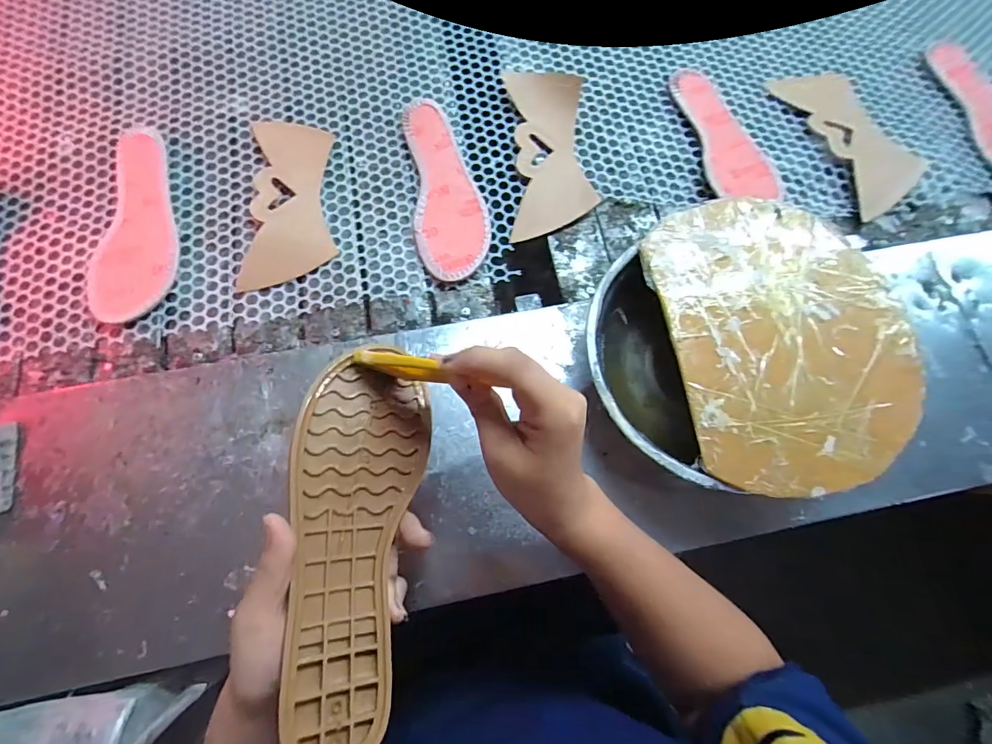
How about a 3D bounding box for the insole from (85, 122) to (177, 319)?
[{"bbox_3d":[-0.371,-0.161,0.466,0.079,0.012,0.229,-4,74,1],"label":"insole"}]

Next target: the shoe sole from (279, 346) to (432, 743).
[{"bbox_3d":[-0.086,0.099,0.268,0.081,0.009,0.222,14,65,-28],"label":"shoe sole"}]

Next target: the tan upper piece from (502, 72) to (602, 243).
[{"bbox_3d":[0.062,-0.257,0.506,0.089,0.022,0.220,-2,74,2],"label":"tan upper piece"}]

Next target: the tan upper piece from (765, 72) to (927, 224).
[{"bbox_3d":[0.425,-0.285,0.530,0.099,0.012,0.213,-19,74,-3],"label":"tan upper piece"}]

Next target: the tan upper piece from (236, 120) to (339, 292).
[{"bbox_3d":[-0.225,-0.191,0.488,0.090,0.011,0.208,-3,72,-5],"label":"tan upper piece"}]

